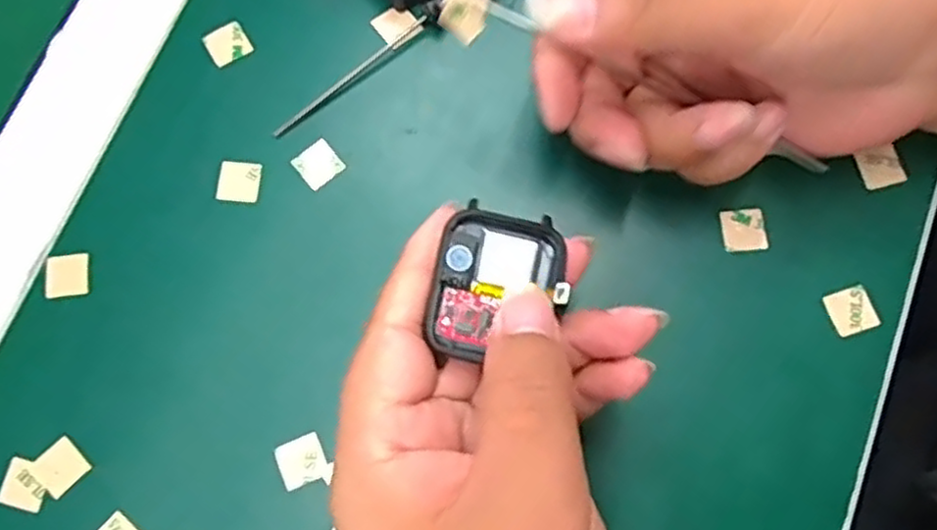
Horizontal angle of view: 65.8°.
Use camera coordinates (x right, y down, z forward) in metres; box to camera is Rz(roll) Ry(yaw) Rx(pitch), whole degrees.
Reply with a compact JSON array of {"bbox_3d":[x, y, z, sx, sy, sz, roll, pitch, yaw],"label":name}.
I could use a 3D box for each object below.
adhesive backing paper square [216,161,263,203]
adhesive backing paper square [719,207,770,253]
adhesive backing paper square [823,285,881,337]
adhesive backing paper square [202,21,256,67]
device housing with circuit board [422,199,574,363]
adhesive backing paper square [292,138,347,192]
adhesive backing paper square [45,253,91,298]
[{"bbox_3d":[-0.087,-0.032,0.275,0.016,0.004,0.016,5,78,2],"label":"adhesive backing paper square"},{"bbox_3d":[0.102,-0.013,0.266,0.016,0.004,0.016,-8,77,-1],"label":"adhesive backing paper square"},{"bbox_3d":[0.137,0.016,0.259,0.016,0.004,0.016,-19,76,1],"label":"adhesive backing paper square"},{"bbox_3d":[-0.096,-0.088,0.288,0.017,0.004,0.015,-31,83,-8],"label":"adhesive backing paper square"},{"bbox_3d":[0.010,0.005,0.210,0.036,0.009,0.041,10,77,3],"label":"device housing with circuit board"},{"bbox_3d":[-0.057,-0.038,0.277,0.016,0.004,0.016,-39,79,-7],"label":"adhesive backing paper square"},{"bbox_3d":[-0.148,0.004,0.268,0.015,0.004,0.016,-6,73,-7],"label":"adhesive backing paper square"}]

